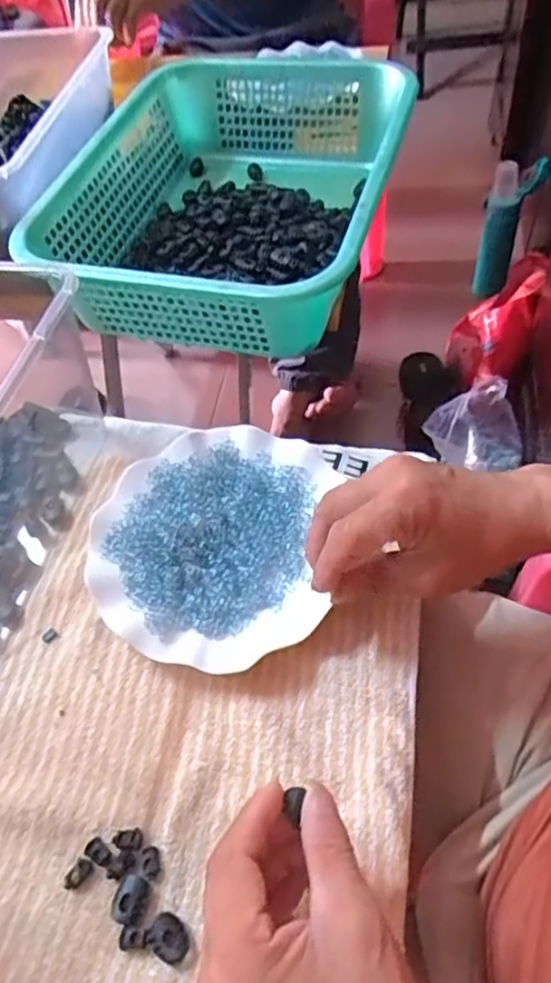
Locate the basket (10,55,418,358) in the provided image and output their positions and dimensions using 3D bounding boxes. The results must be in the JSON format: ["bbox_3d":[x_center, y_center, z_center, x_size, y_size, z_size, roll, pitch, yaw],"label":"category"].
[{"bbox_3d":[-0.039,-0.287,0.633,0.291,0.102,0.370,10,56,14],"label":"basket"}]

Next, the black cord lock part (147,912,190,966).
[{"bbox_3d":[-0.053,0.225,0.323,0.021,0.009,0.017,34,65,27],"label":"black cord lock part"}]

